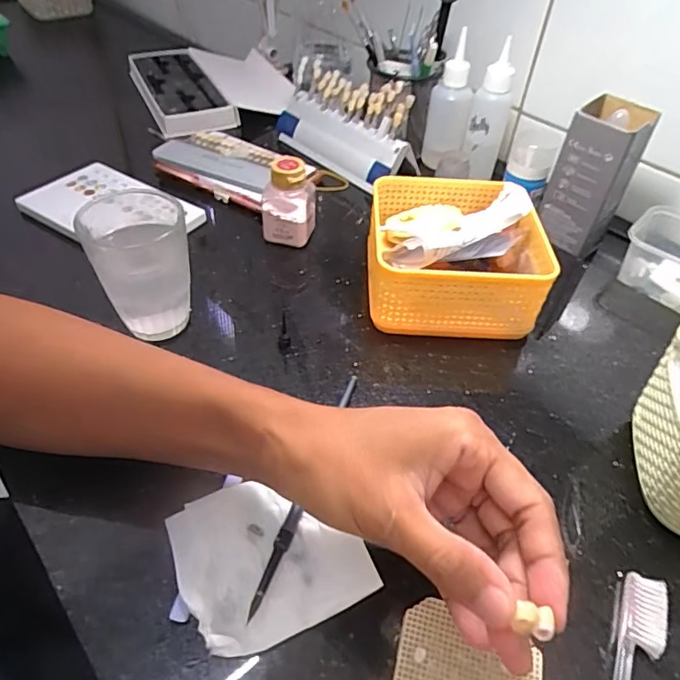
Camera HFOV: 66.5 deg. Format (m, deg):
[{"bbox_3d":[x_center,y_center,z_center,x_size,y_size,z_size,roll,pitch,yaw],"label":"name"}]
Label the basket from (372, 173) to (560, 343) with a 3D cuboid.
[{"bbox_3d":[0.092,-0.073,0.424,0.137,0.071,0.131,1,47,-2],"label":"basket"}]

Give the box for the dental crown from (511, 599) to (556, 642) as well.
[{"bbox_3d":[0.069,0.100,0.184,0.015,0.009,0.009,9,47,5],"label":"dental crown"}]

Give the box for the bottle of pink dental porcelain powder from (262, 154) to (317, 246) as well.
[{"bbox_3d":[-0.045,-0.122,0.465,0.043,0.078,0.034,9,47,5],"label":"bottle of pink dental porcelain powder"}]

